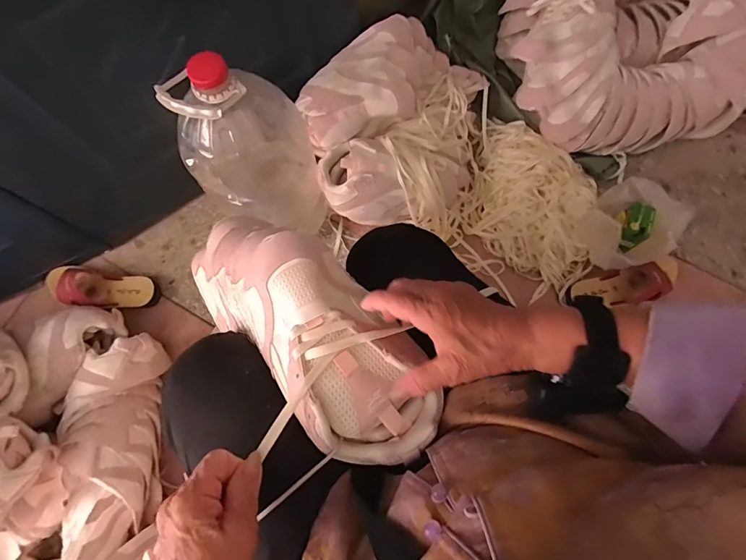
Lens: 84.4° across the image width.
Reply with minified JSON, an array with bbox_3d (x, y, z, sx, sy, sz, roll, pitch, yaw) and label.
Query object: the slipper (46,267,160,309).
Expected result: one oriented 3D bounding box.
[{"bbox_3d":[-0.562,0.017,0.831,0.224,0.069,0.084,10,76,4],"label":"slipper"}]

